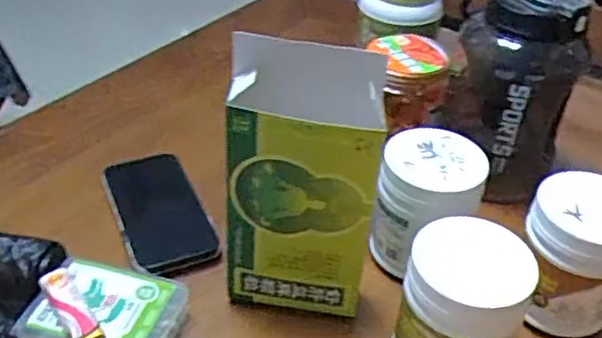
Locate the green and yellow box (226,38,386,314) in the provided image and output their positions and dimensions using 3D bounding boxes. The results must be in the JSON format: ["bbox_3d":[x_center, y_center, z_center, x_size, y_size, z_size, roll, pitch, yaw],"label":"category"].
[{"bbox_3d":[-0.002,0.009,0.532,0.115,0.196,0.124,1,38,-3],"label":"green and yellow box"}]

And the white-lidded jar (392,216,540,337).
[{"bbox_3d":[0.117,0.105,0.488,0.083,0.114,0.085,2,38,-1],"label":"white-lidded jar"}]

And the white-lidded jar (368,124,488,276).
[{"bbox_3d":[0.111,0.032,0.581,0.085,0.113,0.088,2,38,-1],"label":"white-lidded jar"}]

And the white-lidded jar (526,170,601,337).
[{"bbox_3d":[0.230,0.073,0.539,0.089,0.115,0.084,22,42,22],"label":"white-lidded jar"}]

